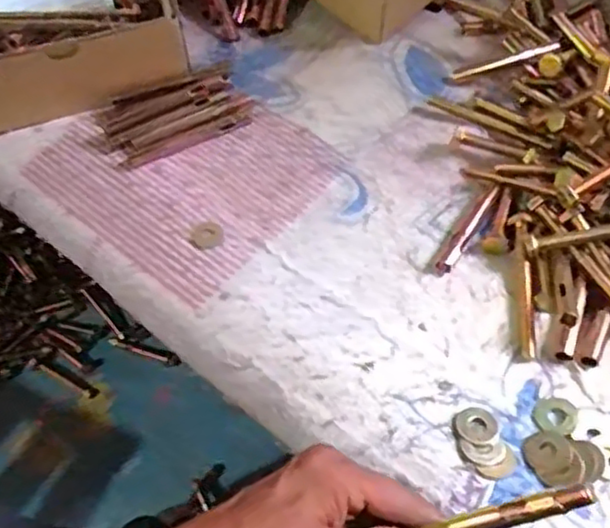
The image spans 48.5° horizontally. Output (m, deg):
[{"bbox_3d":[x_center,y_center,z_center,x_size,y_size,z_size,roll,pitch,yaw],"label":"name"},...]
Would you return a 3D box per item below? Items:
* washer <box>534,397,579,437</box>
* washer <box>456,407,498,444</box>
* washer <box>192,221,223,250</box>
[{"bbox_3d":[0.148,0.090,0.400,0.025,0.004,0.026,3,41,14],"label":"washer"},{"bbox_3d":[0.101,0.094,0.396,0.023,0.004,0.023,-1,55,2],"label":"washer"},{"bbox_3d":[-0.068,-0.020,0.479,0.021,0.004,0.021,-1,55,2],"label":"washer"}]

